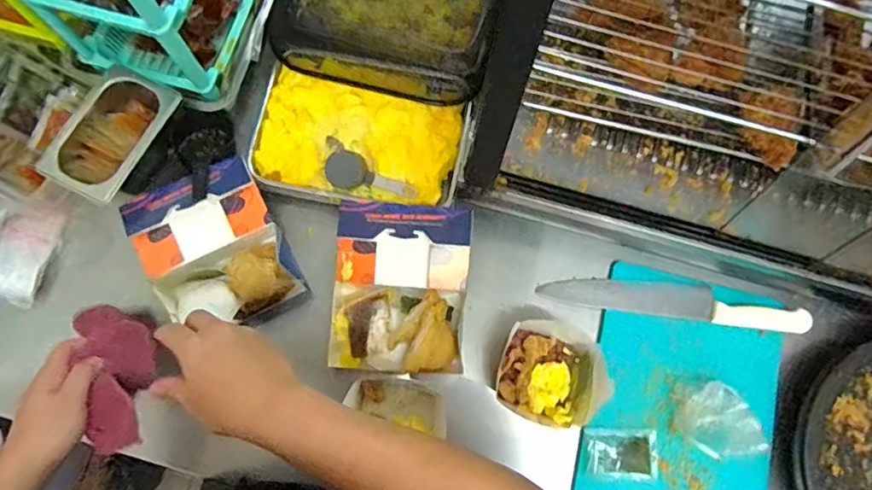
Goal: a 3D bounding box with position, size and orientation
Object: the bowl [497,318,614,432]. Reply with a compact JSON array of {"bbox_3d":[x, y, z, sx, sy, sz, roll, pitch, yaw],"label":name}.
[{"bbox_3d":[0.150,0.160,0.690,0.133,0.086,0.131,16,77,2],"label":"bowl"}]

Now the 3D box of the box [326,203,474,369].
[{"bbox_3d":[-0.047,0.059,0.723,0.174,0.081,0.214,4,77,-1],"label":"box"}]

